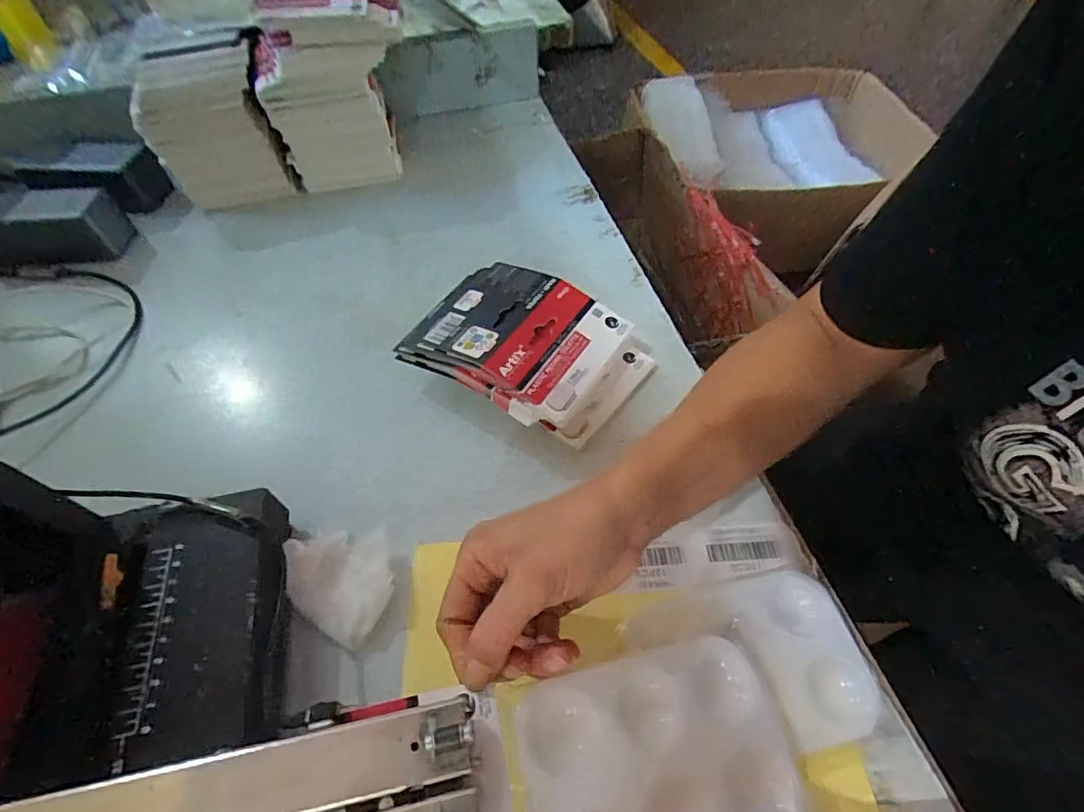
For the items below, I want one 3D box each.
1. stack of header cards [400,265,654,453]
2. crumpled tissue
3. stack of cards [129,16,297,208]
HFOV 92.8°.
[{"bbox_3d":[-0.013,-0.044,0.393,0.163,0.058,0.116,28,59,20],"label":"stack of header cards"},{"bbox_3d":[-0.121,0.104,0.311,0.055,0.024,0.073,-14,55,-9],"label":"crumpled tissue"},{"bbox_3d":[-0.334,-0.295,0.538,0.111,0.131,0.106,-8,54,-4],"label":"stack of cards"}]

